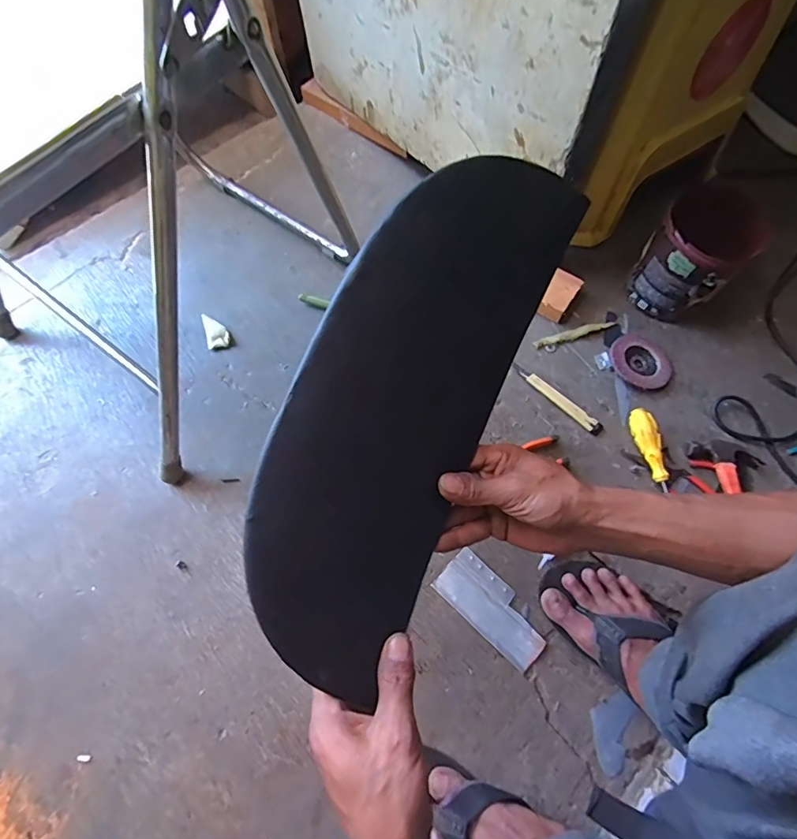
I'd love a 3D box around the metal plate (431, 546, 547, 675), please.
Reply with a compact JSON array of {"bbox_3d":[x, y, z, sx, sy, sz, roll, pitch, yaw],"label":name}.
[{"bbox_3d":[0.123,0.244,0.601,0.151,0.007,0.069,41,73,16],"label":"metal plate"}]

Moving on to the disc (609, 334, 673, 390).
[{"bbox_3d":[0.383,-0.091,0.730,0.089,0.019,0.096,0,67,0],"label":"disc"}]

